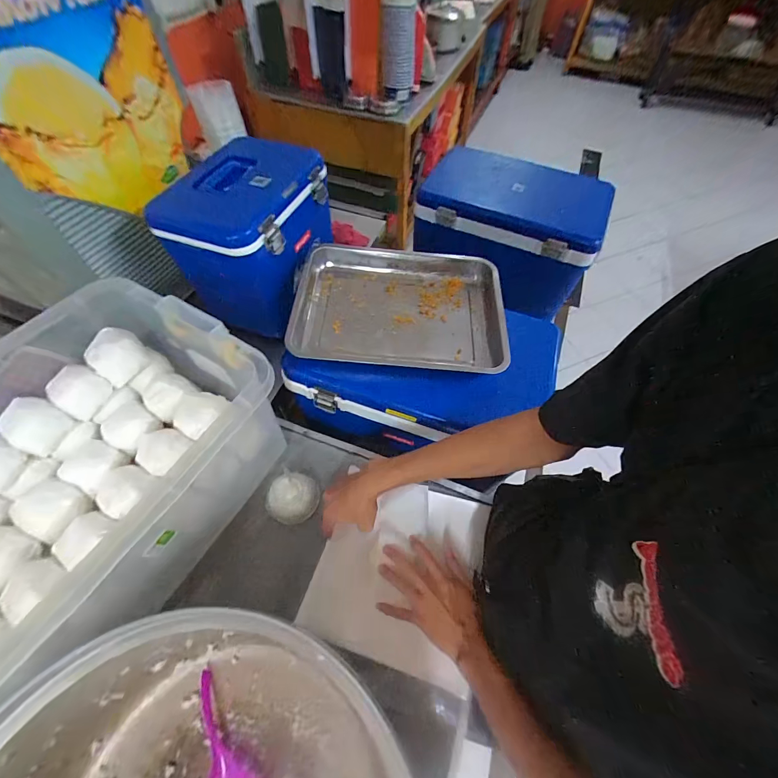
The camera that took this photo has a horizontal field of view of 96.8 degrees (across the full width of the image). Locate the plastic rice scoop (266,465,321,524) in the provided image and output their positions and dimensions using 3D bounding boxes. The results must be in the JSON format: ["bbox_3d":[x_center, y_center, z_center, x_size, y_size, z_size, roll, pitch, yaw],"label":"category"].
[{"bbox_3d":[-0.169,0.194,0.612,0.086,0.058,0.084,30,62,15],"label":"plastic rice scoop"}]

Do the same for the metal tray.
[{"bbox_3d":[0.025,-0.150,0.679,0.408,0.069,0.282,3,58,0],"label":"metal tray"}]

